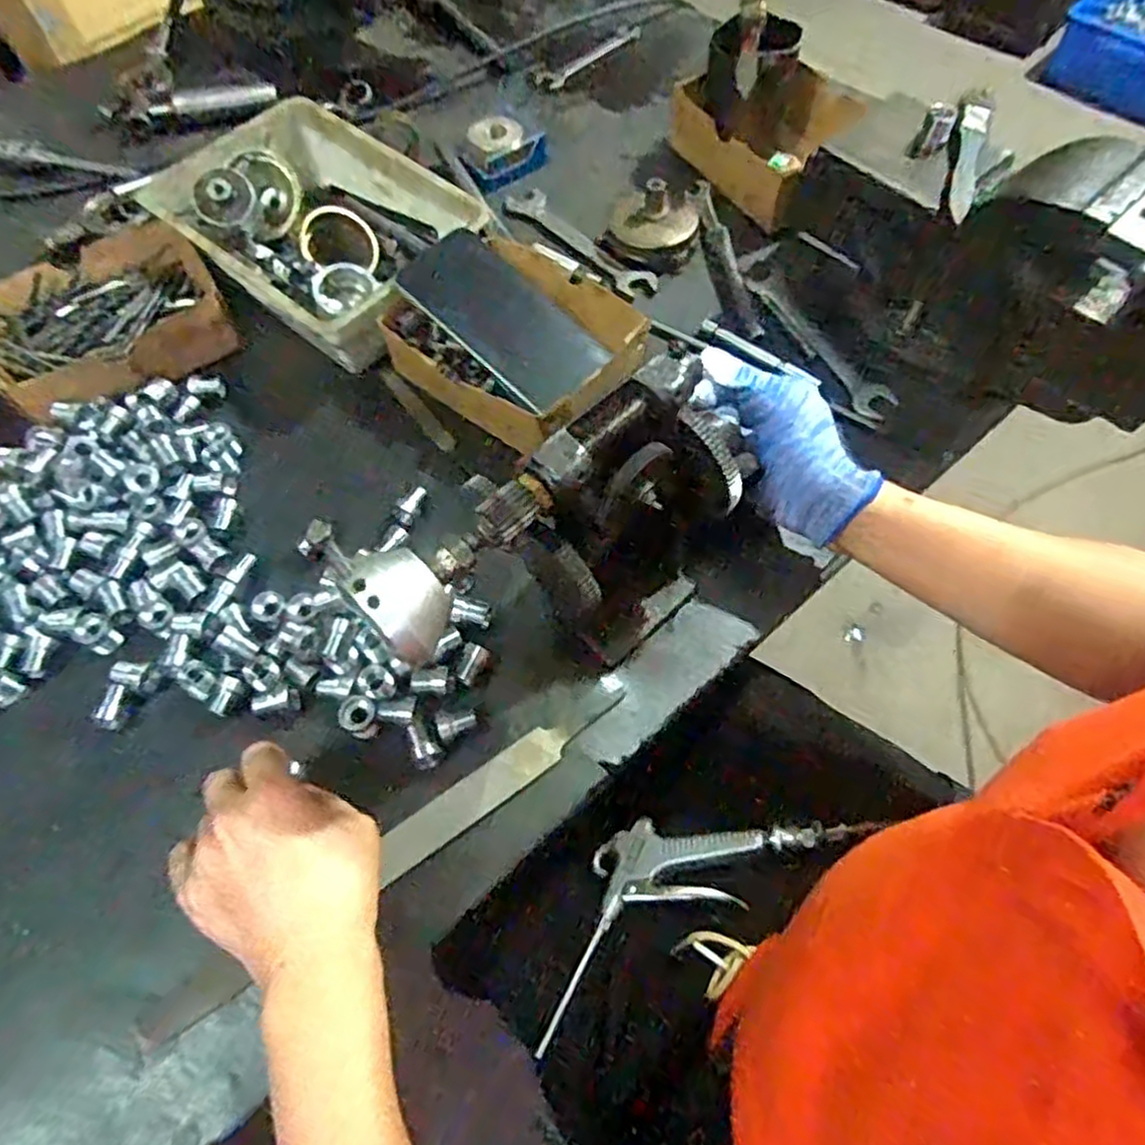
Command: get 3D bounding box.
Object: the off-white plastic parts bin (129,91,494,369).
[{"bbox_3d":[-0.209,-0.283,0.600,0.253,0.057,0.176,40,69,21],"label":"off-white plastic parts bin"}]

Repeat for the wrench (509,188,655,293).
[{"bbox_3d":[0.009,-0.294,0.647,0.030,0.008,0.173,-38,67,-18],"label":"wrench"}]

